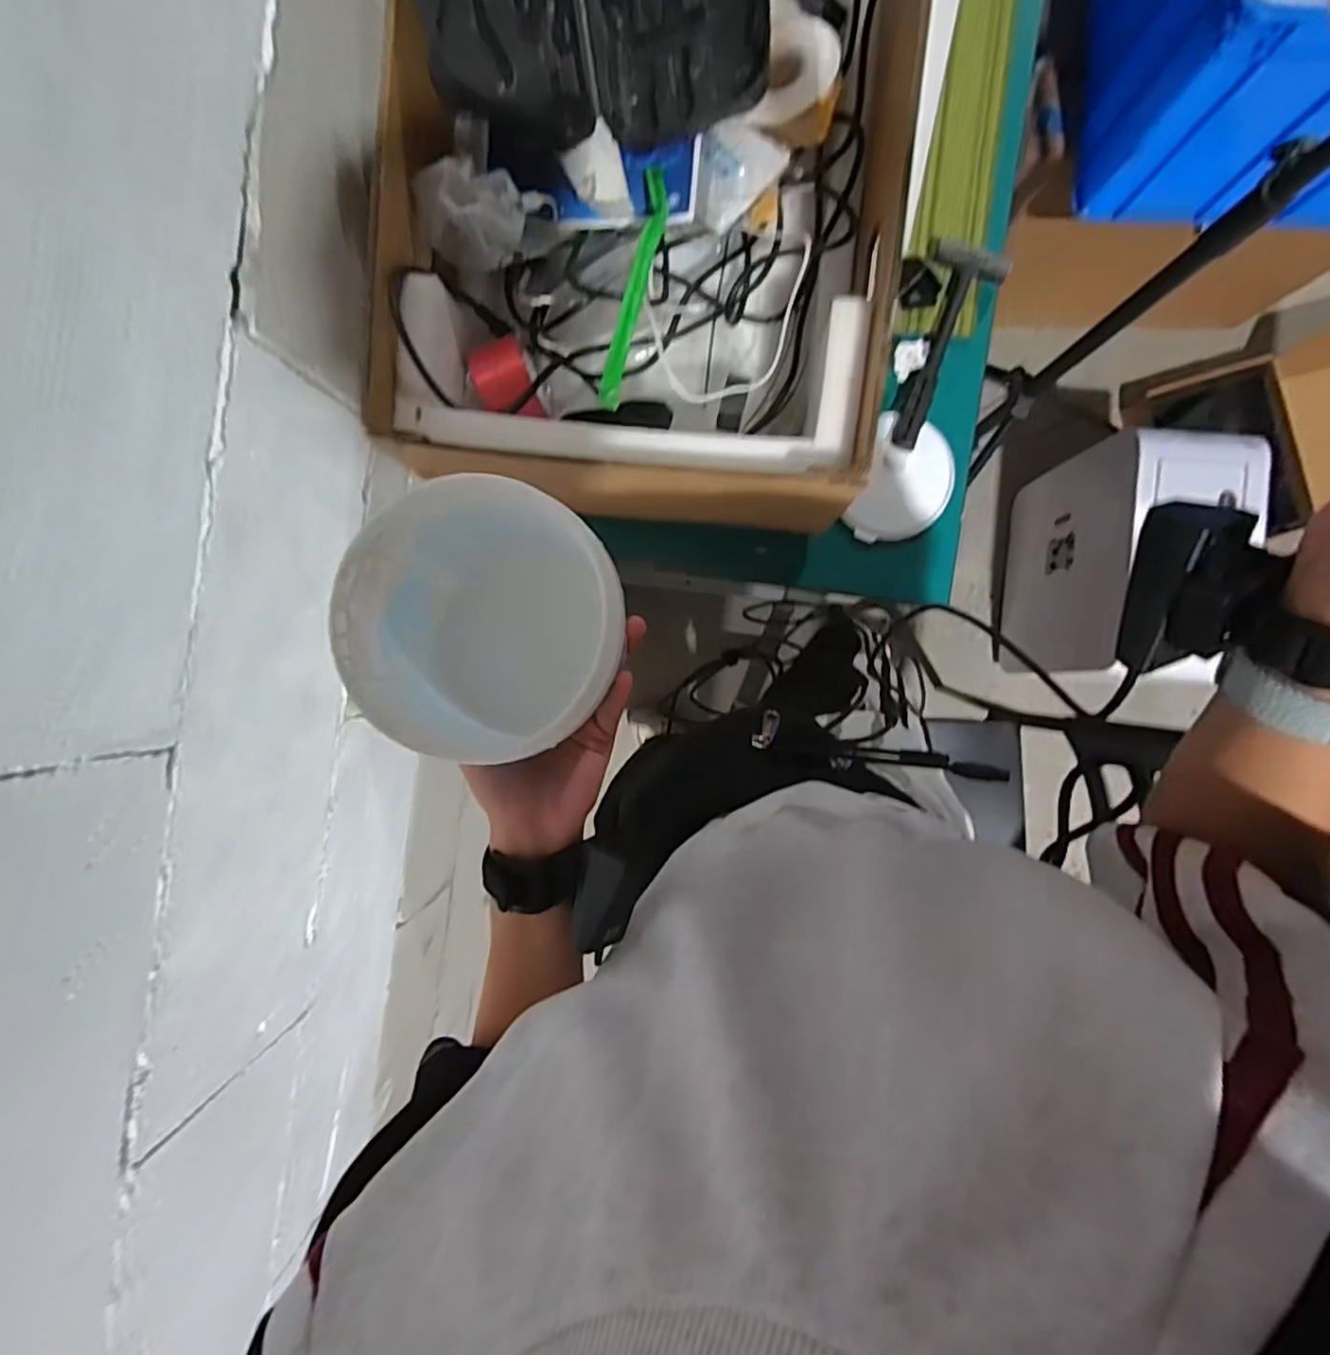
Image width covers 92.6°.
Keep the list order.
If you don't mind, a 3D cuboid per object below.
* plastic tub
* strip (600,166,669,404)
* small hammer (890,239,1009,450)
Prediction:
[{"bbox_3d":[-0.083,-0.030,0.345,0.125,0.139,0.116,0,91,3],"label":"plastic tub"},{"bbox_3d":[-0.021,-0.321,0.505,0.026,0.036,0.223,11,78,3],"label":"strip"},{"bbox_3d":[0.265,-0.327,0.629,0.075,0.019,0.195,23,92,2],"label":"small hammer"}]

